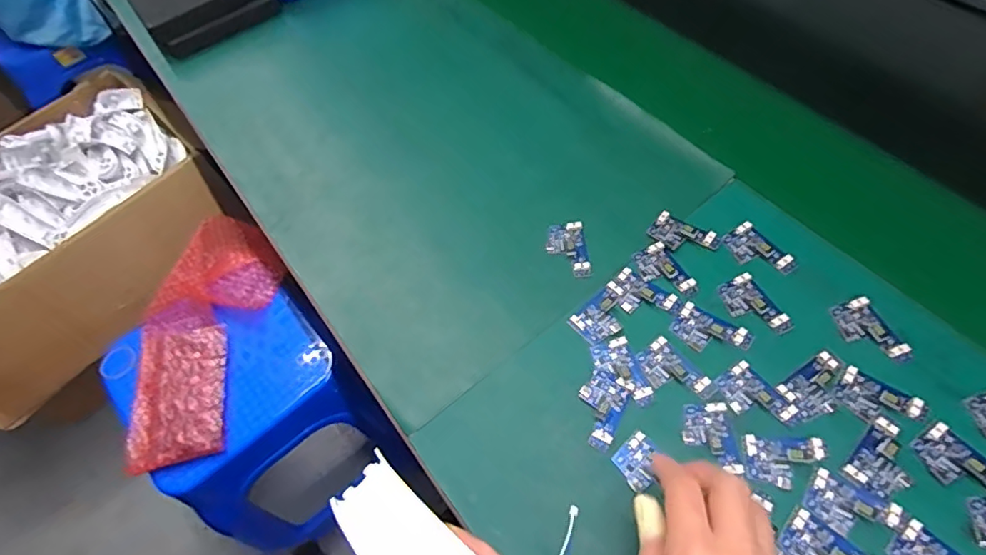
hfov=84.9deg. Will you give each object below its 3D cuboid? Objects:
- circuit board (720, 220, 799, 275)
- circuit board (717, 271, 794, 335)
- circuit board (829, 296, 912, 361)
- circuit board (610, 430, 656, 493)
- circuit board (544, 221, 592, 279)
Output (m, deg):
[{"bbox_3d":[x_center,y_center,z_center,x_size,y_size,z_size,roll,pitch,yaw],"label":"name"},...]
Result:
[{"bbox_3d":[0.232,-0.022,0.473,0.035,0.006,0.058,-33,61,-13],"label":"circuit board"},{"bbox_3d":[0.215,0.024,0.446,0.036,0.004,0.058,-25,59,-8],"label":"circuit board"},{"bbox_3d":[0.297,0.043,0.426,0.035,0.004,0.057,-21,59,-6],"label":"circuit board"},{"bbox_3d":[0.108,0.136,0.398,0.033,0.007,0.031,-37,61,-18],"label":"circuit board"},{"bbox_3d":[0.068,-0.025,0.494,0.036,0.005,0.058,-7,58,3],"label":"circuit board"}]

